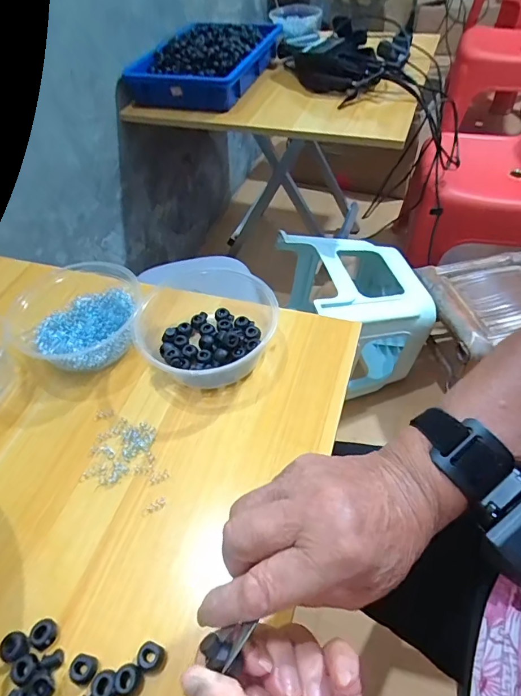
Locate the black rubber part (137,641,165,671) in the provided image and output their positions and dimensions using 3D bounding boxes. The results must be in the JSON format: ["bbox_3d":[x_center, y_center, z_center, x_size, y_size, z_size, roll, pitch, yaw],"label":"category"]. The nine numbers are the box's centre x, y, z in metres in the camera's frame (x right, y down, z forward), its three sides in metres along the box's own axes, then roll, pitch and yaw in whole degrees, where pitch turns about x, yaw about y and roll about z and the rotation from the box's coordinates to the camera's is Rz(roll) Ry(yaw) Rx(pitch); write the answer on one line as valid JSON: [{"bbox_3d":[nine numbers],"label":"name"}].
[{"bbox_3d":[-0.076,0.212,0.294,0.016,0.011,0.015,18,55,18],"label":"black rubber part"}]

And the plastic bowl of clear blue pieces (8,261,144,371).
[{"bbox_3d":[-0.203,-0.034,0.484,0.138,0.041,0.144,-2,51,3],"label":"plastic bowl of clear blue pieces"}]

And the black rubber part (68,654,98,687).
[{"bbox_3d":[-0.122,0.219,0.292,0.018,0.009,0.016,17,55,18],"label":"black rubber part"}]

